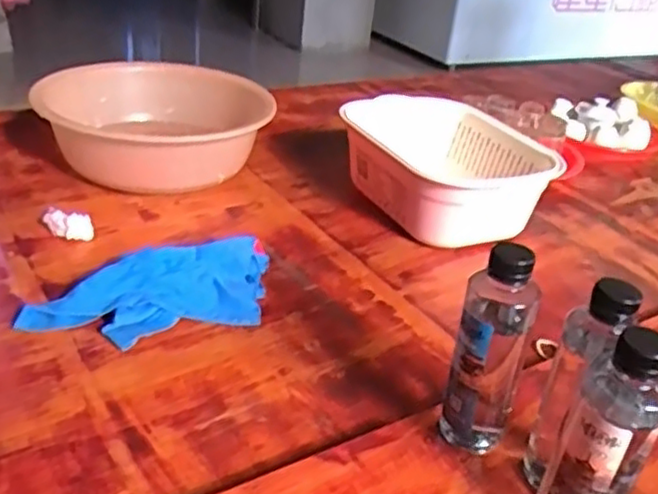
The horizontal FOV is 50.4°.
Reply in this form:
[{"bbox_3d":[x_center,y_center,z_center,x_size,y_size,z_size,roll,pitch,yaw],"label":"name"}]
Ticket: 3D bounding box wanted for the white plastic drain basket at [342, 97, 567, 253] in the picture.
[{"bbox_3d":[0.167,-0.105,0.986,0.219,0.120,0.278,-9,32,-27],"label":"white plastic drain basket"}]

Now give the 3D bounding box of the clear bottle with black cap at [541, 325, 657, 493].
[{"bbox_3d":[0.183,0.135,0.466,0.056,0.176,0.048,20,31,24],"label":"clear bottle with black cap"}]

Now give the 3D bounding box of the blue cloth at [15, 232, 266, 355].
[{"bbox_3d":[-0.157,0.046,0.727,0.139,0.036,0.283,29,36,36],"label":"blue cloth"}]

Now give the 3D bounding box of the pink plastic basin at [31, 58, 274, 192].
[{"bbox_3d":[-0.256,-0.188,1.043,0.309,0.118,0.299,5,29,-3],"label":"pink plastic basin"}]

